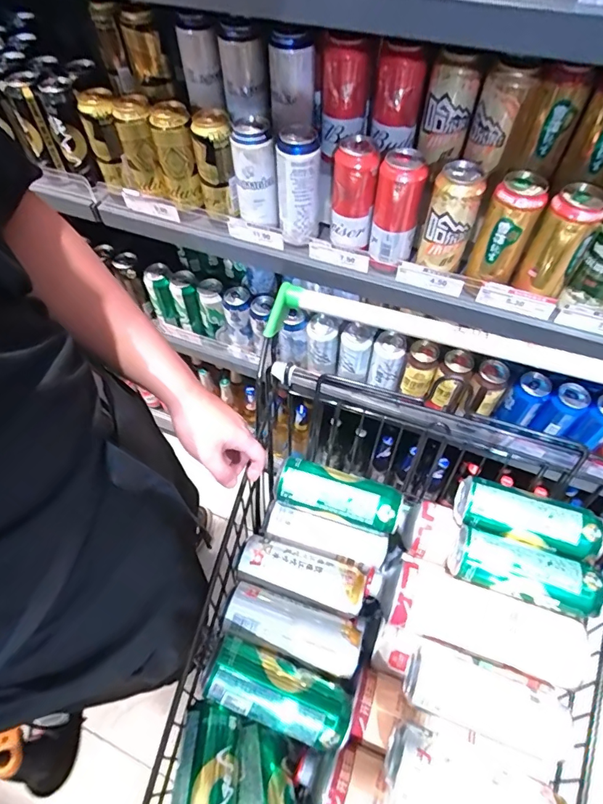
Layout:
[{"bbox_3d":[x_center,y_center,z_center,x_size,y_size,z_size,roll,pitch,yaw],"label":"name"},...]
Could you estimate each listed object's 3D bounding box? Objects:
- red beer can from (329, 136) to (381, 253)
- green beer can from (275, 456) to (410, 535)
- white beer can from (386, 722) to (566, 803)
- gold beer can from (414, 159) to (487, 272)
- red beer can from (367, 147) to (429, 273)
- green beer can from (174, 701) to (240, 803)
[{"bbox_3d":[0.077,-0.312,0.682,0.062,0.138,0.081,4,57,3],"label":"red beer can"},{"bbox_3d":[0.050,0.130,0.607,0.164,0.057,0.055,15,58,10],"label":"green beer can"},{"bbox_3d":[0.172,0.394,0.455,0.167,0.068,0.063,19,59,13],"label":"white beer can"},{"bbox_3d":[0.211,-0.261,0.641,0.063,0.131,0.057,16,58,11],"label":"gold beer can"},{"bbox_3d":[0.138,-0.279,0.667,0.068,0.156,0.057,12,58,8],"label":"red beer can"},{"bbox_3d":[-0.097,0.408,0.452,0.059,0.060,0.168,-1,57,0],"label":"green beer can"}]

